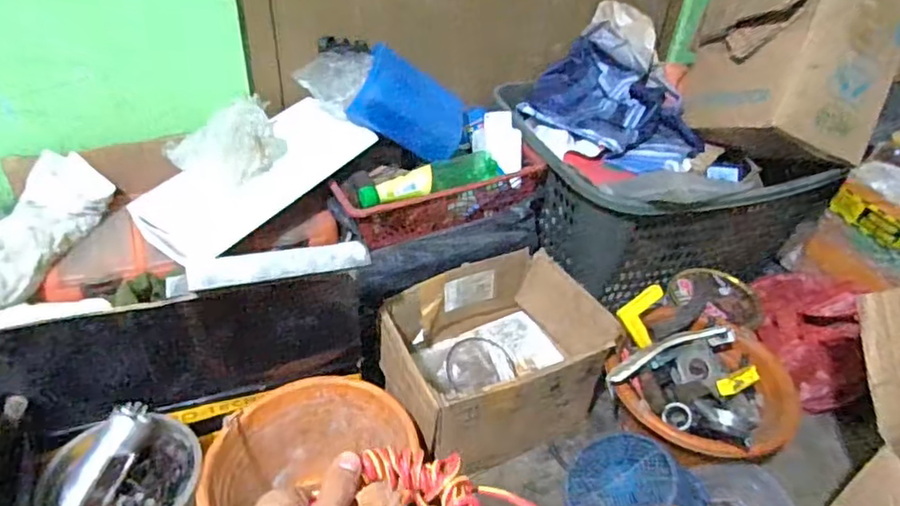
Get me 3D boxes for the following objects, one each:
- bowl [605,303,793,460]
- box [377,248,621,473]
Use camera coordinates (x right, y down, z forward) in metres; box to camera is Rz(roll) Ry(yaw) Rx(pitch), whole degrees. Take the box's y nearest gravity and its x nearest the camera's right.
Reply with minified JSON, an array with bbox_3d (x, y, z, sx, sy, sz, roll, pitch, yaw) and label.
[{"bbox_3d":[0.364,0.183,0.864,0.235,0.084,0.232,3,40,-2],"label":"bowl"},{"bbox_3d":[0.064,0.159,0.930,0.312,0.187,0.227,-16,45,-22],"label":"box"}]

